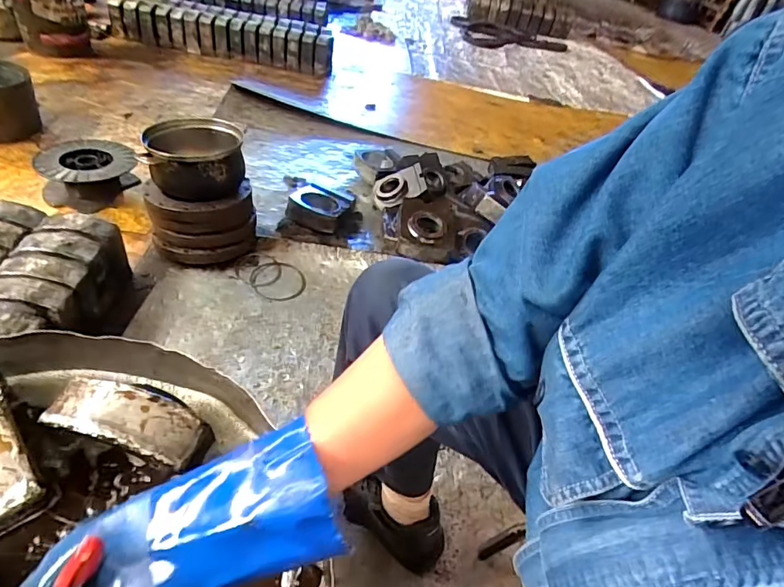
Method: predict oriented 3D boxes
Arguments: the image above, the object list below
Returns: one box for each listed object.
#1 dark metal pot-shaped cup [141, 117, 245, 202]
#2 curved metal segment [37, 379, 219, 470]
[{"bbox_3d":[-0.473,-0.322,1.156,0.221,0.121,0.202,5,41,-11],"label":"dark metal pot-shaped cup"},{"bbox_3d":[-0.278,0.137,0.505,0.160,0.054,0.064,17,40,3],"label":"curved metal segment"}]

